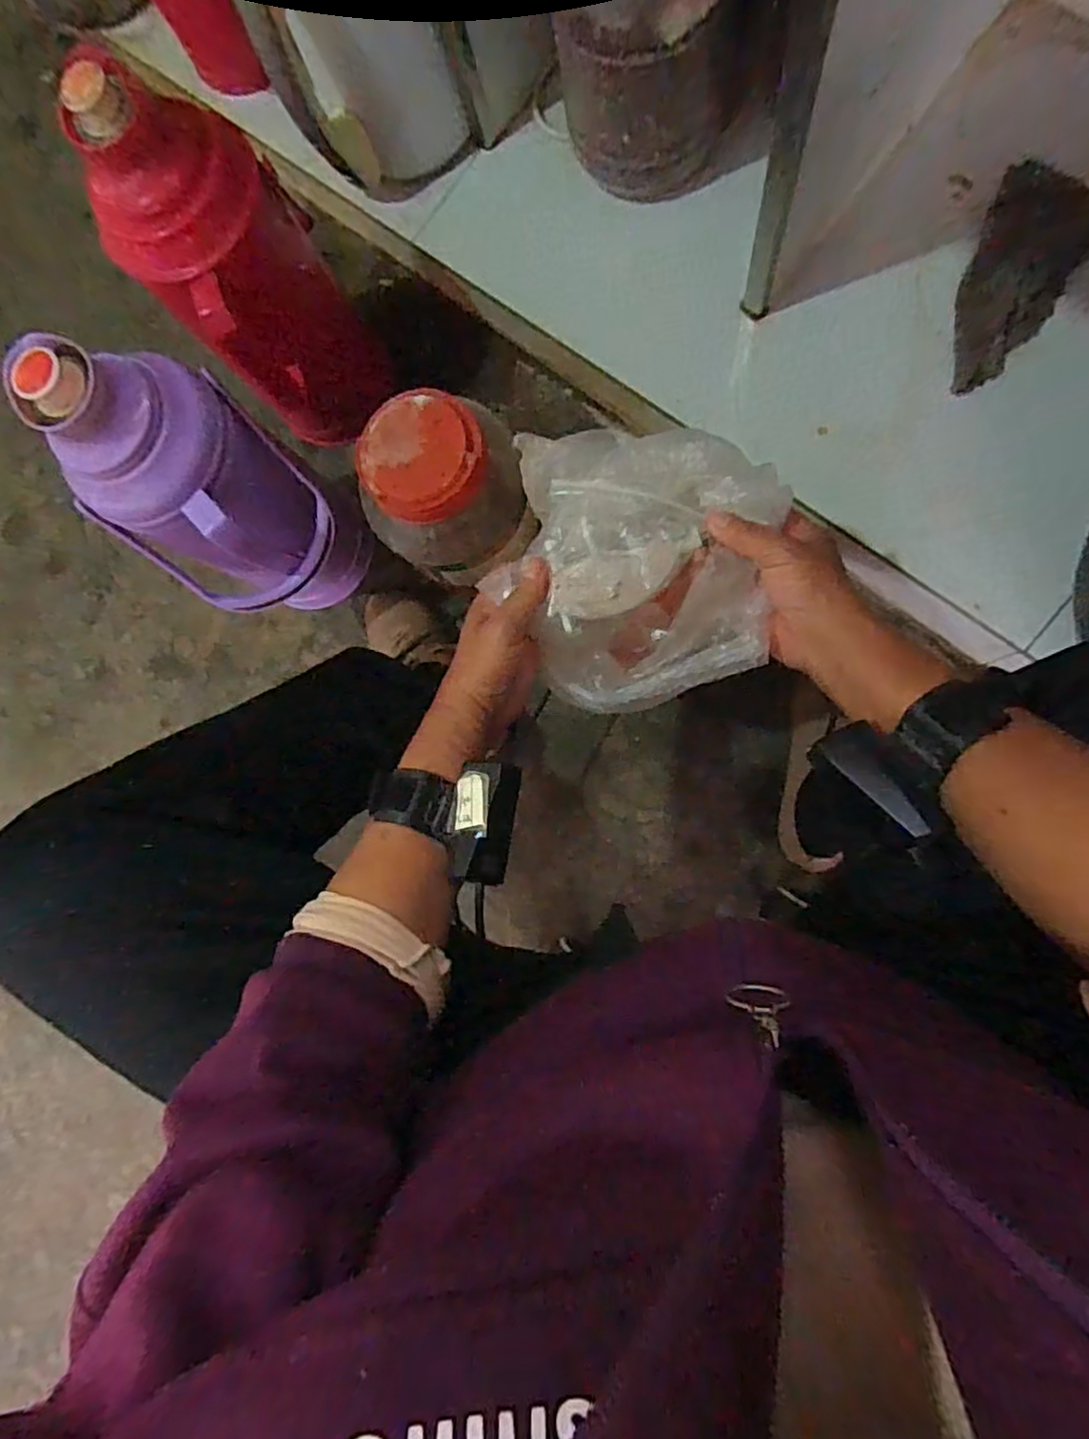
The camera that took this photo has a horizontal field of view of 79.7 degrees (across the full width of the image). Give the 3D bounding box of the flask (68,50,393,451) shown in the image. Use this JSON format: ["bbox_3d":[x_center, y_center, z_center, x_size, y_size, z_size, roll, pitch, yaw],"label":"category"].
[{"bbox_3d":[-0.271,-0.416,0.659,0.148,0.377,0.129,-34,81,6],"label":"flask"}]

